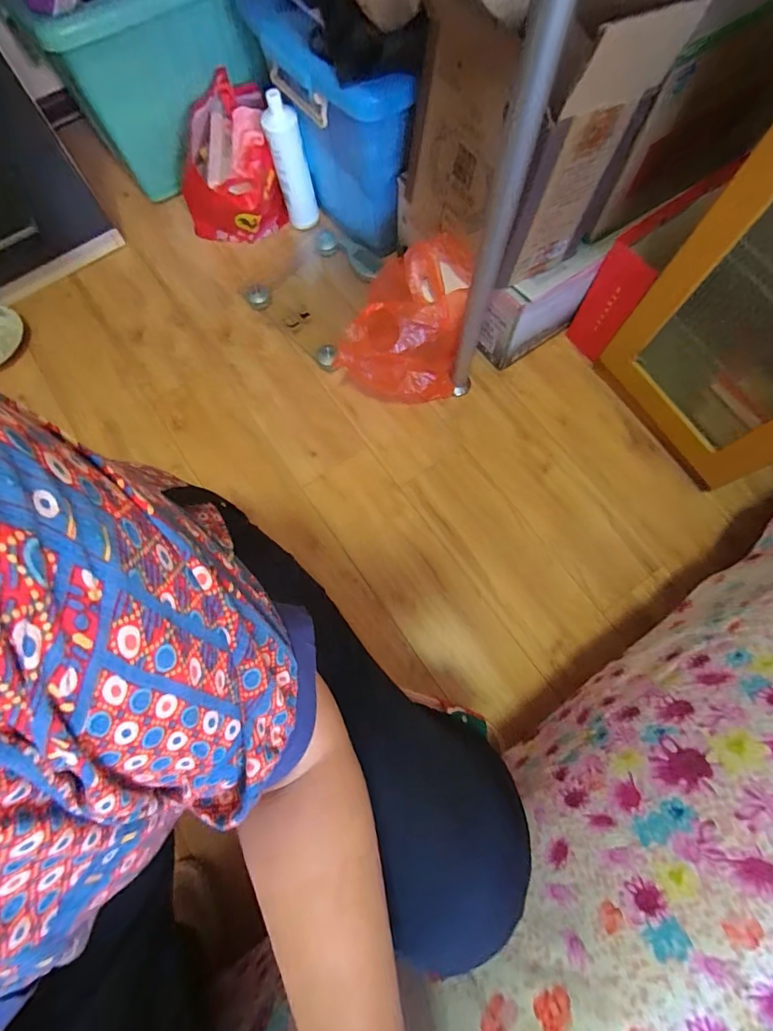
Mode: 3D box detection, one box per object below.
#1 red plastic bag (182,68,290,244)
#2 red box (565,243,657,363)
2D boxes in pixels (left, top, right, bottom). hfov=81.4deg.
[{"bbox_3d":[-0.354,-0.763,1.006,0.212,0.239,0.211,-14,71,-7],"label":"red plastic bag"},{"bbox_3d":[0.425,-0.402,0.867,0.015,0.202,0.091,-36,72,-22],"label":"red box"}]

